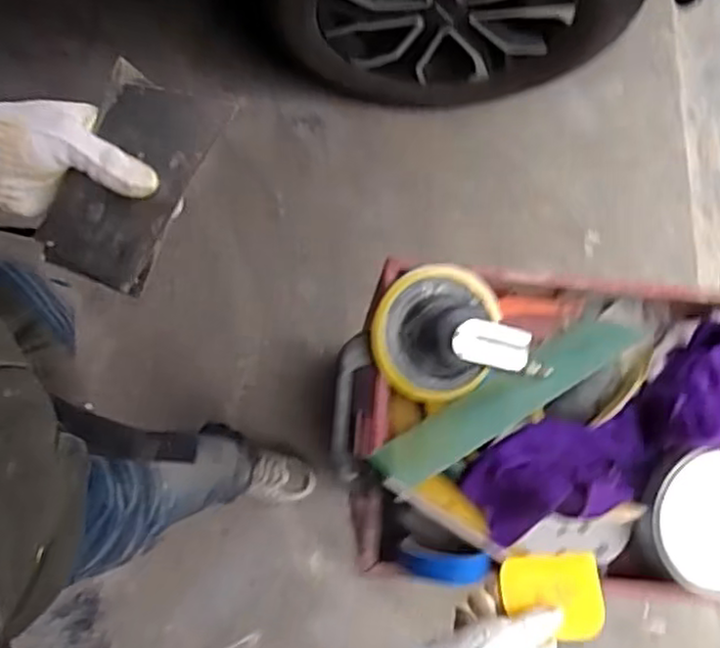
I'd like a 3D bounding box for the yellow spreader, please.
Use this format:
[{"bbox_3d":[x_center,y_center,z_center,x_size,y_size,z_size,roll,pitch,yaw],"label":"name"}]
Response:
[{"bbox_3d":[0.167,0.238,0.597,0.095,0.009,0.070,2,69,-15],"label":"yellow spreader"}]

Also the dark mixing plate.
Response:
[{"bbox_3d":[-0.153,-0.097,0.457,0.079,0.012,0.142,26,89,6],"label":"dark mixing plate"}]

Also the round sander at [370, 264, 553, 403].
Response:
[{"bbox_3d":[0.094,0.004,0.734,0.157,0.089,0.142,-17,82,-5],"label":"round sander"}]

